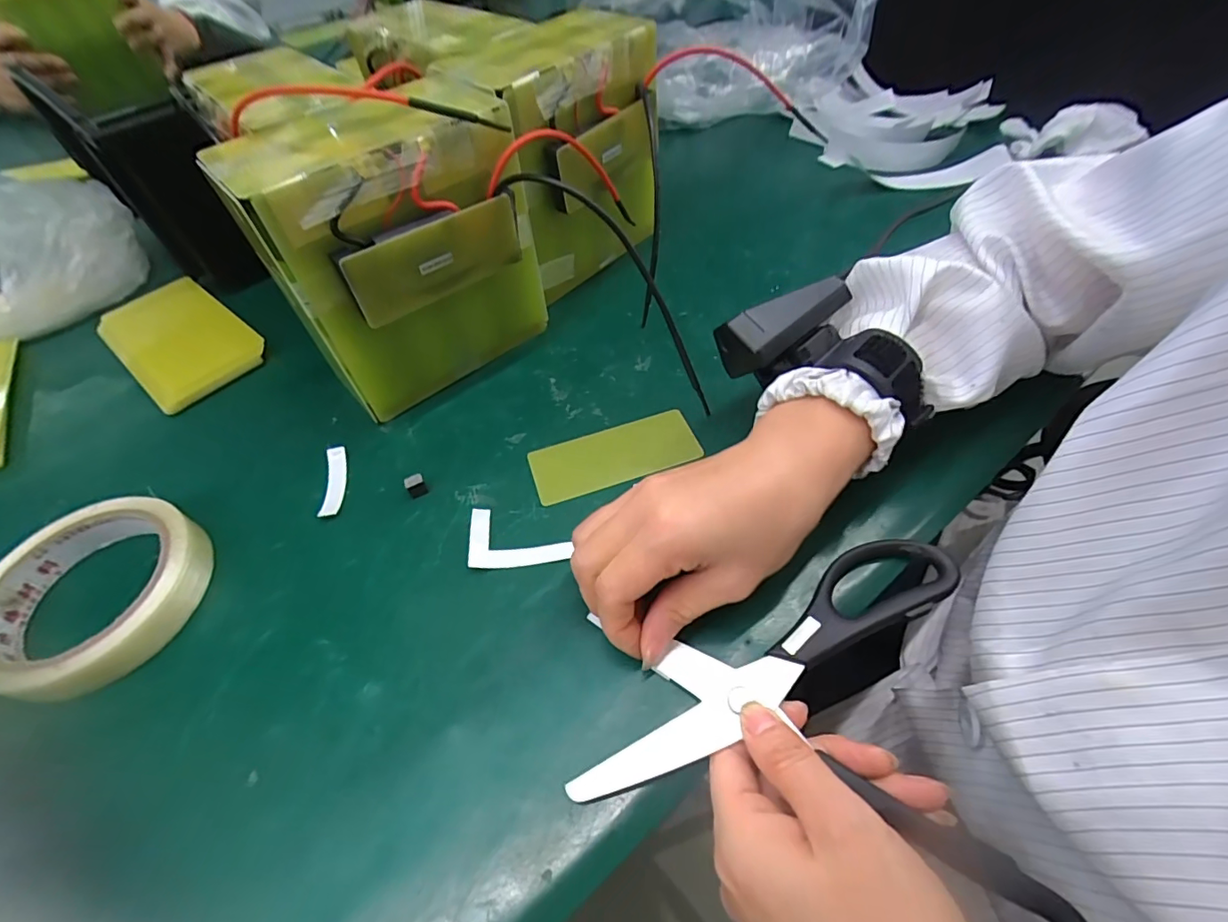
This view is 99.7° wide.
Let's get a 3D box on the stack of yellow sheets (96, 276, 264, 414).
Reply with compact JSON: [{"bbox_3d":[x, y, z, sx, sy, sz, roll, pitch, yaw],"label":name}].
[{"bbox_3d":[-0.325,-0.092,0.387,0.135,0.013,0.077,33,62,24],"label":"stack of yellow sheets"}]

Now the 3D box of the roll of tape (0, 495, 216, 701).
[{"bbox_3d":[-0.259,0.065,0.258,0.096,0.023,0.096,13,55,12],"label":"roll of tape"}]

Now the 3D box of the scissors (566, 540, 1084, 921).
[{"bbox_3d":[0.068,0.096,0.206,0.158,0.019,0.150,3,54,5],"label":"scissors"}]

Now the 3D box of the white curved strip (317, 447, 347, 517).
[{"bbox_3d":[-0.162,0.012,0.301,0.012,0.007,0.048,-12,54,-6],"label":"white curved strip"}]

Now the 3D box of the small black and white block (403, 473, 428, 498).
[{"bbox_3d":[-0.112,0.014,0.294,0.010,0.012,0.008,-27,57,-16],"label":"small black and white block"}]

